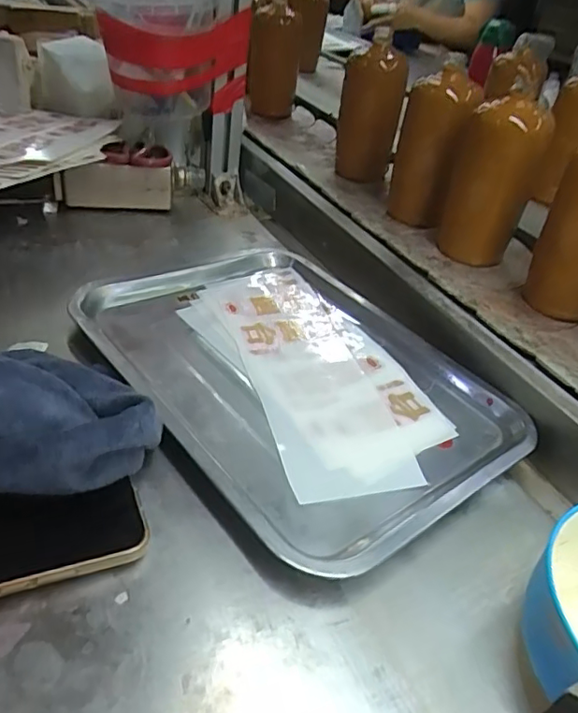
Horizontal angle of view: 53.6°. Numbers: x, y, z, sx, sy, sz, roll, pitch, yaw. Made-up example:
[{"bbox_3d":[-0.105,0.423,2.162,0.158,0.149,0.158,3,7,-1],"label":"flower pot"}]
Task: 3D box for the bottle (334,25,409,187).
[{"bbox_3d":[0.116,-0.353,0.824,0.085,0.182,0.086,12,37,4],"label":"bottle"}]

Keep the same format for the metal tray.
[{"bbox_3d":[0.004,0.006,0.483,0.262,0.031,0.346,-26,48,-36],"label":"metal tray"}]

